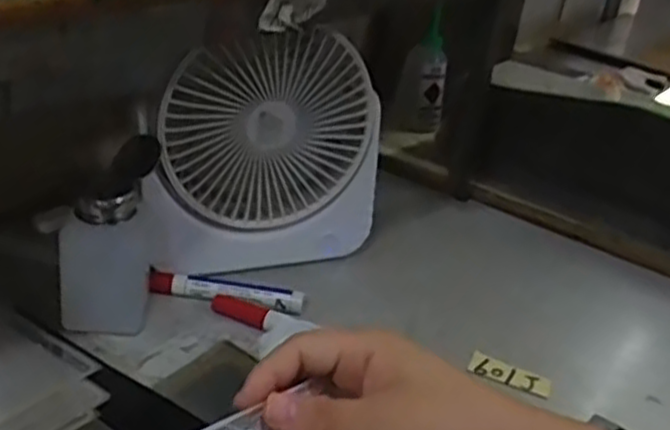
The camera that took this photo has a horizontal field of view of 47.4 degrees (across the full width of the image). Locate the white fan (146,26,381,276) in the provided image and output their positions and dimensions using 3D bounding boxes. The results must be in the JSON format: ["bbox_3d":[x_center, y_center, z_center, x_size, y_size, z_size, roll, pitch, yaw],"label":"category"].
[{"bbox_3d":[-0.052,-0.044,0.586,0.180,0.185,0.054,-4,28,-20],"label":"white fan"}]

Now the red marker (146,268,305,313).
[{"bbox_3d":[-0.081,0.058,0.566,0.115,0.016,0.018,9,26,4],"label":"red marker"}]

